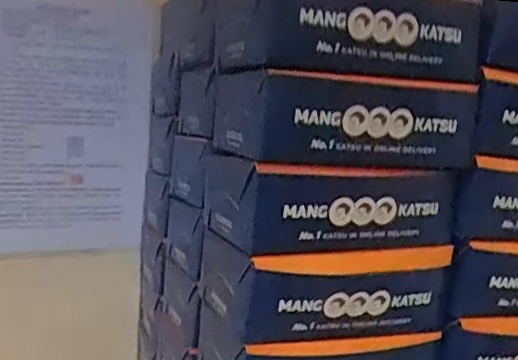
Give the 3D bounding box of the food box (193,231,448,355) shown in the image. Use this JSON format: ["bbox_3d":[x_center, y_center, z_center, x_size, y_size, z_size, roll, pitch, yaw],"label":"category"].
[{"bbox_3d":[0.047,0.083,0.509,0.172,0.070,0.115,1,12,-24],"label":"food box"}]

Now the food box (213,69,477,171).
[{"bbox_3d":[0.060,-0.051,0.489,0.174,0.063,0.122,1,12,-24],"label":"food box"}]

